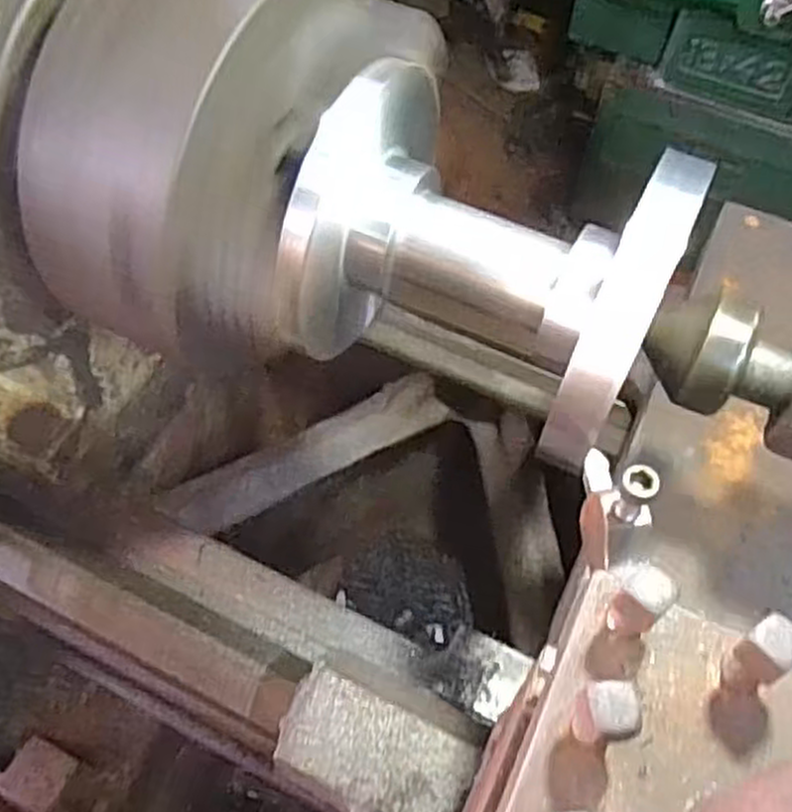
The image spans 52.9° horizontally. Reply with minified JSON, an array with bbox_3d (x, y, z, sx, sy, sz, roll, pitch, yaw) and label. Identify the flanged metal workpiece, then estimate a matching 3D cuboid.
[{"bbox_3d":[0.047,-0.075,0.403,0.168,0.131,0.154,23,57,13],"label":"flanged metal workpiece"}]

